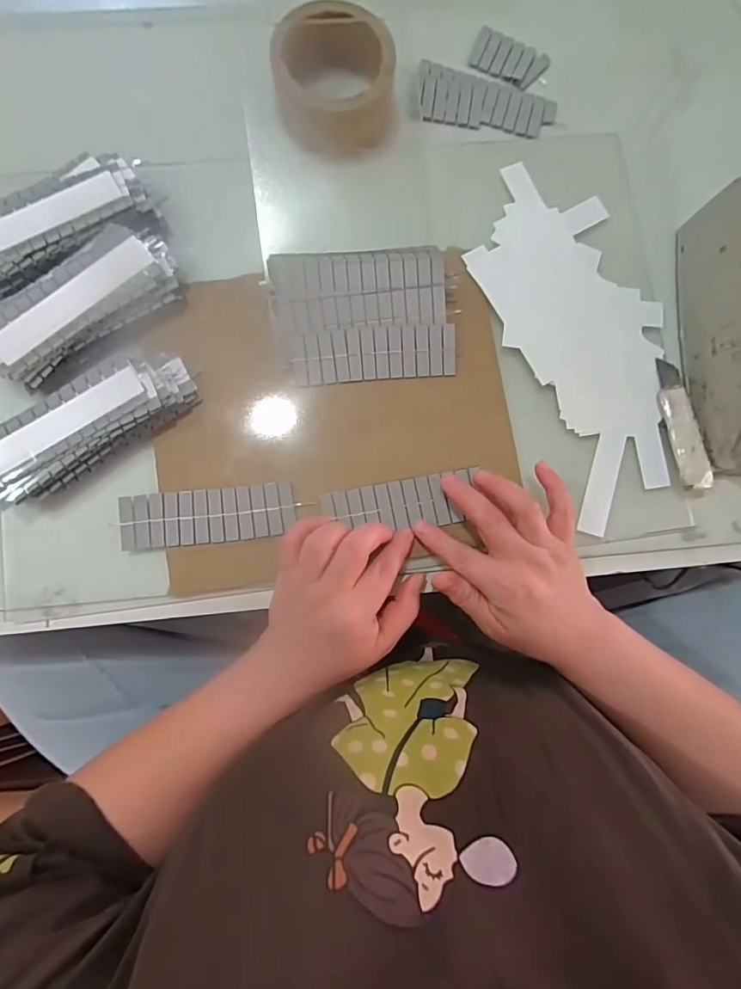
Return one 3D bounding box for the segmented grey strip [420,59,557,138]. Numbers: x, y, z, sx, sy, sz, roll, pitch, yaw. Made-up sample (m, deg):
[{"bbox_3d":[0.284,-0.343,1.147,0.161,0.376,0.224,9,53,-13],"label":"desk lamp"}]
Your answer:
[{"bbox_3d":[0.101,-0.342,0.431,0.117,0.004,0.052,6,82,-3],"label":"segmented grey strip"}]

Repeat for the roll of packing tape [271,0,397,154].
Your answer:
[{"bbox_3d":[-0.028,-0.324,0.393,0.092,0.045,0.095,1,83,-4],"label":"roll of packing tape"}]

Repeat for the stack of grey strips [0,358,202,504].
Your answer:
[{"bbox_3d":[-0.207,-0.050,0.357,0.160,0.024,0.054,-33,86,-7],"label":"stack of grey strips"}]

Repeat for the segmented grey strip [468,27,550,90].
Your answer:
[{"bbox_3d":[0.123,-0.385,0.437,0.064,0.004,0.042,23,82,-1],"label":"segmented grey strip"}]

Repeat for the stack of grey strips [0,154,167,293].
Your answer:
[{"bbox_3d":[-0.240,-0.199,0.373,0.154,0.039,0.059,-30,86,-7],"label":"stack of grey strips"}]

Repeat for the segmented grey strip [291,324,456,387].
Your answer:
[{"bbox_3d":[0.004,-0.109,0.383,0.124,0.004,0.039,-5,101,-5],"label":"segmented grey strip"}]

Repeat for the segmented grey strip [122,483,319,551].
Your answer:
[{"bbox_3d":[-0.118,0.016,0.367,0.126,0.004,0.040,-5,83,-5],"label":"segmented grey strip"}]

